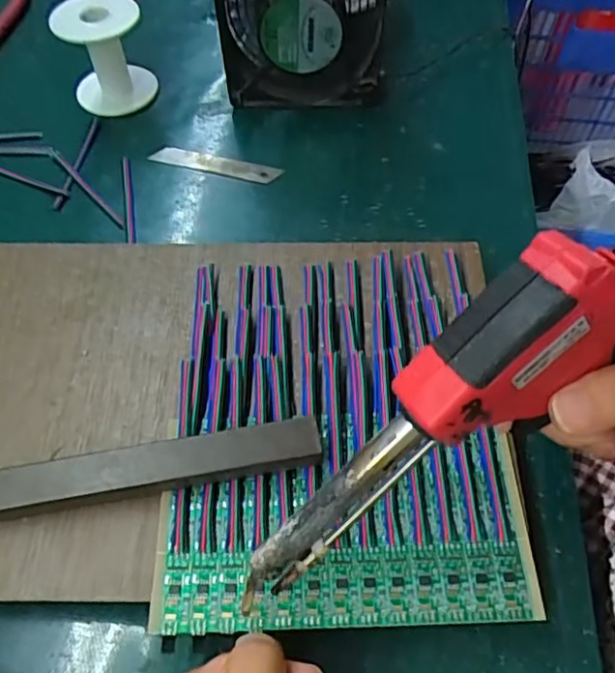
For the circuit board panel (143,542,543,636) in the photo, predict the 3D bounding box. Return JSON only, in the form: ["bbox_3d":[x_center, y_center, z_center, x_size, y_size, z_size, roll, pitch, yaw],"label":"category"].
[{"bbox_3d":[0.016,0.108,0.264,0.164,0.004,0.033,-3,56,0],"label":"circuit board panel"}]

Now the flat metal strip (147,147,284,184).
[{"bbox_3d":[-0.070,-0.131,0.463,0.098,0.004,0.018,14,64,9],"label":"flat metal strip"}]

